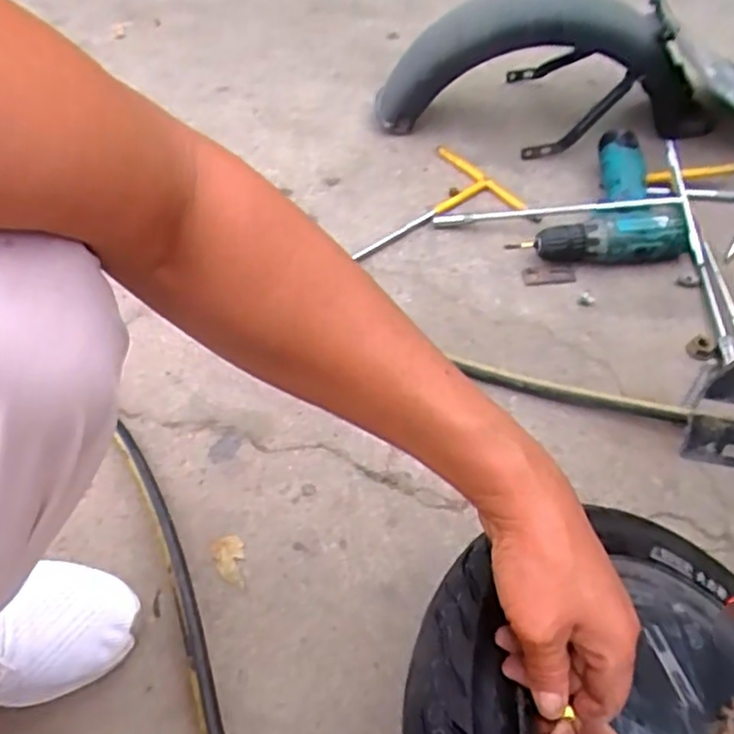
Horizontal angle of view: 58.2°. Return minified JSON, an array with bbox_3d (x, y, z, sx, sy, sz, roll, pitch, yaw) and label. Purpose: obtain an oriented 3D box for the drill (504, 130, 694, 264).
[{"bbox_3d":[0.262,-0.201,0.814,0.190,0.063,0.187,-4,56,-8],"label":"drill"}]

